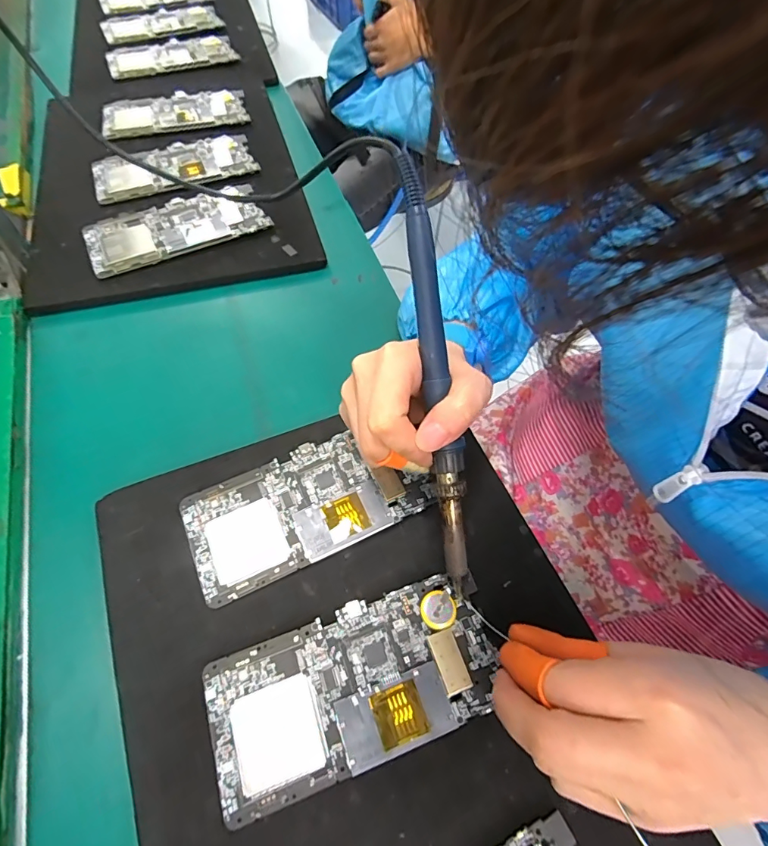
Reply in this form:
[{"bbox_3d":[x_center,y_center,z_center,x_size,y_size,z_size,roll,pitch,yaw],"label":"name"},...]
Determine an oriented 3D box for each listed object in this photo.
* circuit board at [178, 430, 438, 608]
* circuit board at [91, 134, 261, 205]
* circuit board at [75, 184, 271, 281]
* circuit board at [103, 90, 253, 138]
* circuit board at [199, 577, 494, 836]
[{"bbox_3d":[-0.048,0.050,0.282,0.146,0.007,0.071,-22,62,-16],"label":"circuit board"},{"bbox_3d":[-0.213,-0.264,0.450,0.155,0.008,0.071,-20,61,-15],"label":"circuit board"},{"bbox_3d":[-0.189,-0.181,0.403,0.154,0.014,0.073,-25,62,-17],"label":"circuit board"},{"bbox_3d":[-0.234,-0.350,0.495,0.153,0.008,0.068,-14,60,-11],"label":"circuit board"},{"bbox_3d":[-0.014,0.137,0.234,0.147,0.008,0.072,-17,60,-13],"label":"circuit board"}]

